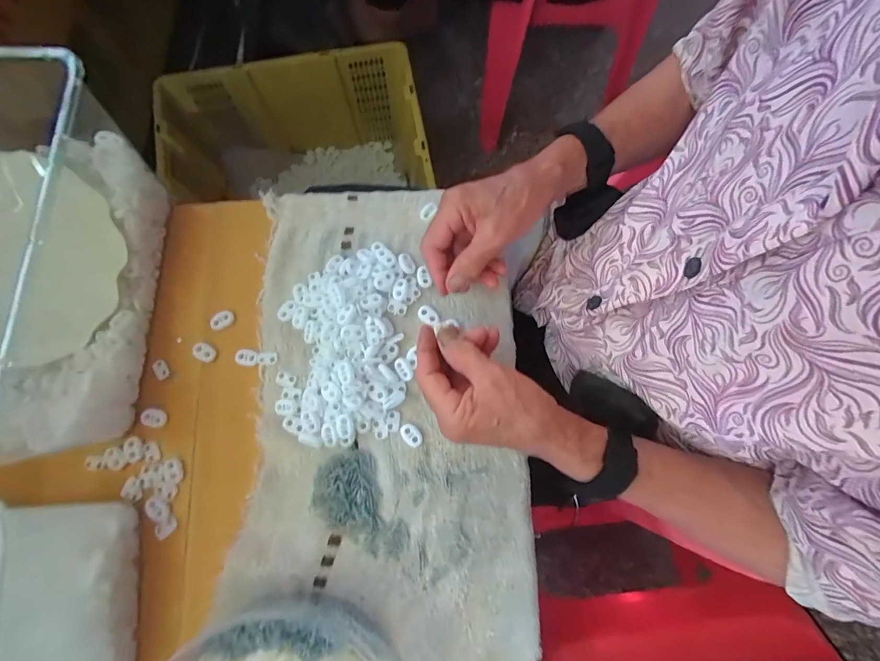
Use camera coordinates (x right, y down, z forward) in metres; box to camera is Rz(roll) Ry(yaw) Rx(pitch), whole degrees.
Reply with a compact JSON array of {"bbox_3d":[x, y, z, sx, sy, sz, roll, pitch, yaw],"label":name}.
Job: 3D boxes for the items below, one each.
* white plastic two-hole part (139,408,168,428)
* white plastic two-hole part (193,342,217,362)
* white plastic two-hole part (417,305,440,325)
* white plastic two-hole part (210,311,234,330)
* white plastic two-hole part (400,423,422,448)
[{"bbox_3d":[-0.266,0.081,0.372,0.023,0.006,0.017,11,77,1],"label":"white plastic two-hole part"},{"bbox_3d":[-0.228,0.022,0.388,0.023,0.011,0.016,27,78,5],"label":"white plastic two-hole part"},{"bbox_3d":[-0.011,-0.014,0.389,0.024,0.004,0.015,40,79,7],"label":"white plastic two-hole part"},{"bbox_3d":[-0.214,-0.010,0.392,0.024,0.005,0.014,-28,79,-7],"label":"white plastic two-hole part"},{"bbox_3d":[-0.026,0.095,0.364,0.015,0.005,0.022,-40,81,-9],"label":"white plastic two-hole part"}]

